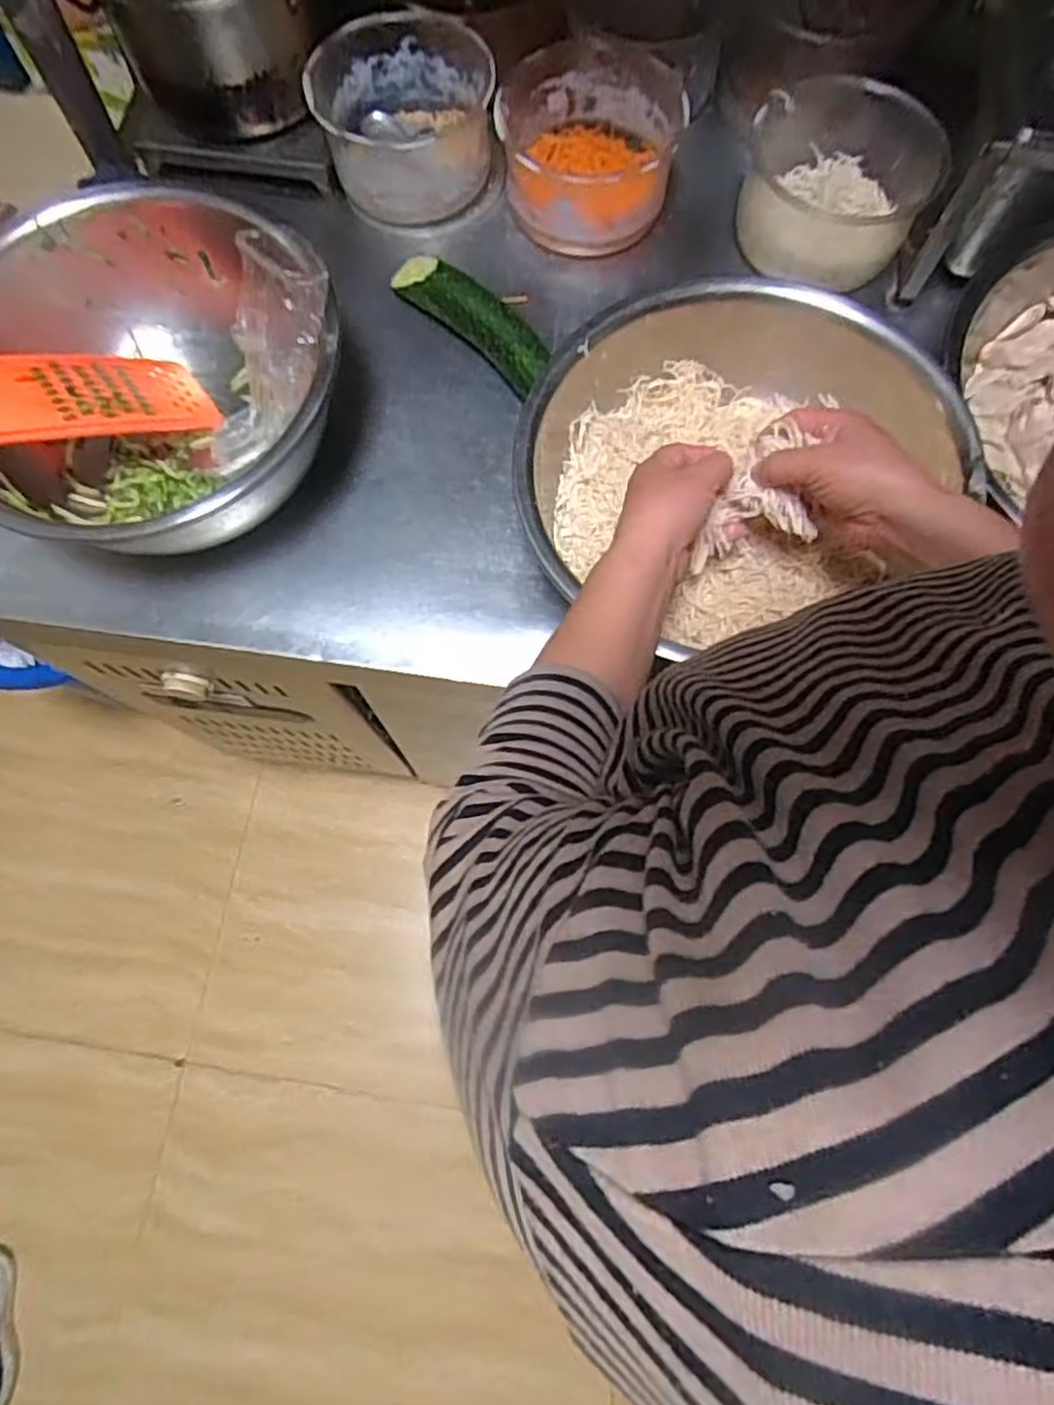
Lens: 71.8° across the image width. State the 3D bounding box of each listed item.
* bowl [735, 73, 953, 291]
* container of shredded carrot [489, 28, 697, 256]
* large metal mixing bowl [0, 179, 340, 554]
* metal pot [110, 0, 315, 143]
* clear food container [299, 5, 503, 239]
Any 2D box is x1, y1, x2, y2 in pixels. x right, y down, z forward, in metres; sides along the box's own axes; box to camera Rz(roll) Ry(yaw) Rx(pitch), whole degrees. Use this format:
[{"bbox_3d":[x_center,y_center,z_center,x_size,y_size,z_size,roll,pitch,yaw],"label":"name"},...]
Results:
[{"bbox_3d":[0.299,-0.501,0.705,0.175,0.097,0.161,0,74,0],"label":"bowl"},{"bbox_3d":[0.064,-0.548,0.726,0.181,0.086,0.163,-2,74,0],"label":"container of shredded carrot"},{"bbox_3d":[-0.315,-0.268,0.615,0.307,0.140,0.321,0,74,0],"label":"large metal mixing bowl"},{"bbox_3d":[-0.297,-0.670,0.708,0.204,0.178,0.163,-20,75,-5],"label":"metal pot"},{"bbox_3d":[-0.118,-0.575,0.726,0.173,0.090,0.165,-9,74,-2],"label":"clear food container"}]

